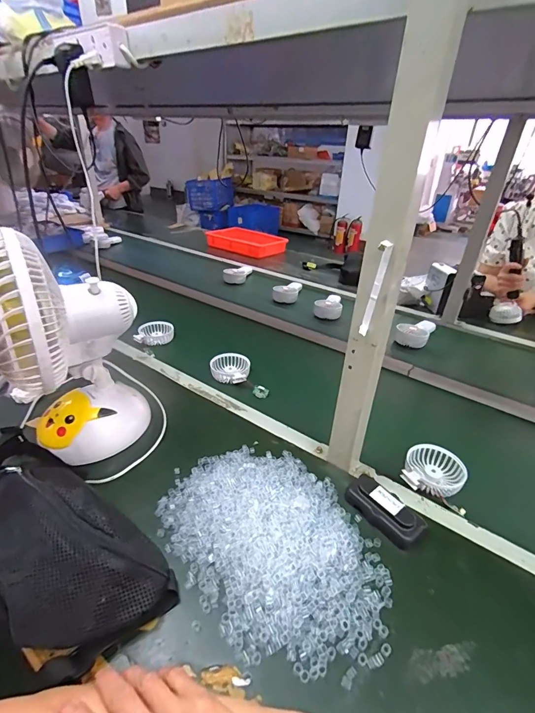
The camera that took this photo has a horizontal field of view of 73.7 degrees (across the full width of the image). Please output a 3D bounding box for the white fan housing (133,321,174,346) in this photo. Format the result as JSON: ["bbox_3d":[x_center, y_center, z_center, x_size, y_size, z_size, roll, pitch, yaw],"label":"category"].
[{"bbox_3d":[-0.306,-0.064,0.959,0.100,0.034,0.083,-10,33,-20],"label":"white fan housing"}]

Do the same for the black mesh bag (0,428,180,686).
[{"bbox_3d":[-0.289,0.199,0.431,0.376,0.073,0.153,22,36,29],"label":"black mesh bag"}]

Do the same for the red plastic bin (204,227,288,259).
[{"bbox_3d":[-0.122,-0.582,1.813,0.410,0.089,0.199,20,35,26],"label":"red plastic bin"}]

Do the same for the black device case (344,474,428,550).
[{"bbox_3d":[0.158,0.209,0.490,0.046,0.029,0.104,-19,37,-32],"label":"black device case"}]

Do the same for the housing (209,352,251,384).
[{"bbox_3d":[-0.087,0.028,0.825,0.091,0.033,0.097,6,31,5],"label":"housing"}]

